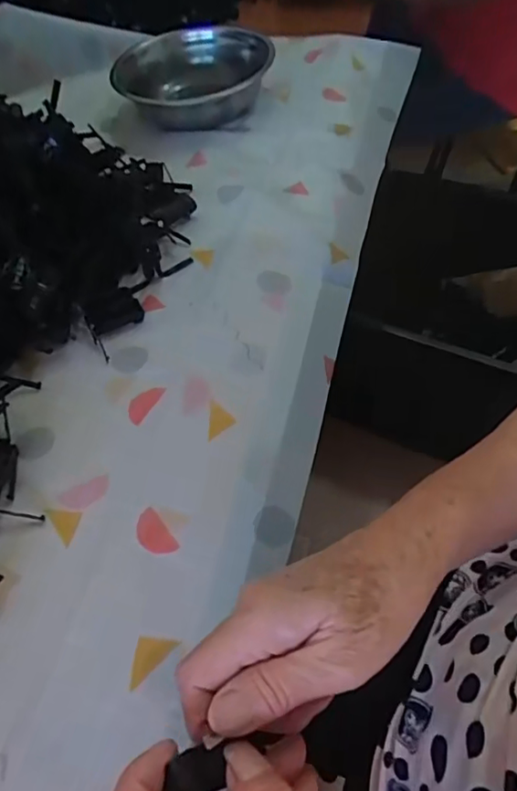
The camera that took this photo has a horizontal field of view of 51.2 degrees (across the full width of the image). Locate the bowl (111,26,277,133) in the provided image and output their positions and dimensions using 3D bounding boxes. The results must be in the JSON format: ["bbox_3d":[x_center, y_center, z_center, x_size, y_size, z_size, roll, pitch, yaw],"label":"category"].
[{"bbox_3d":[-0.082,-0.417,0.713,0.171,0.055,0.187,20,59,20],"label":"bowl"}]

